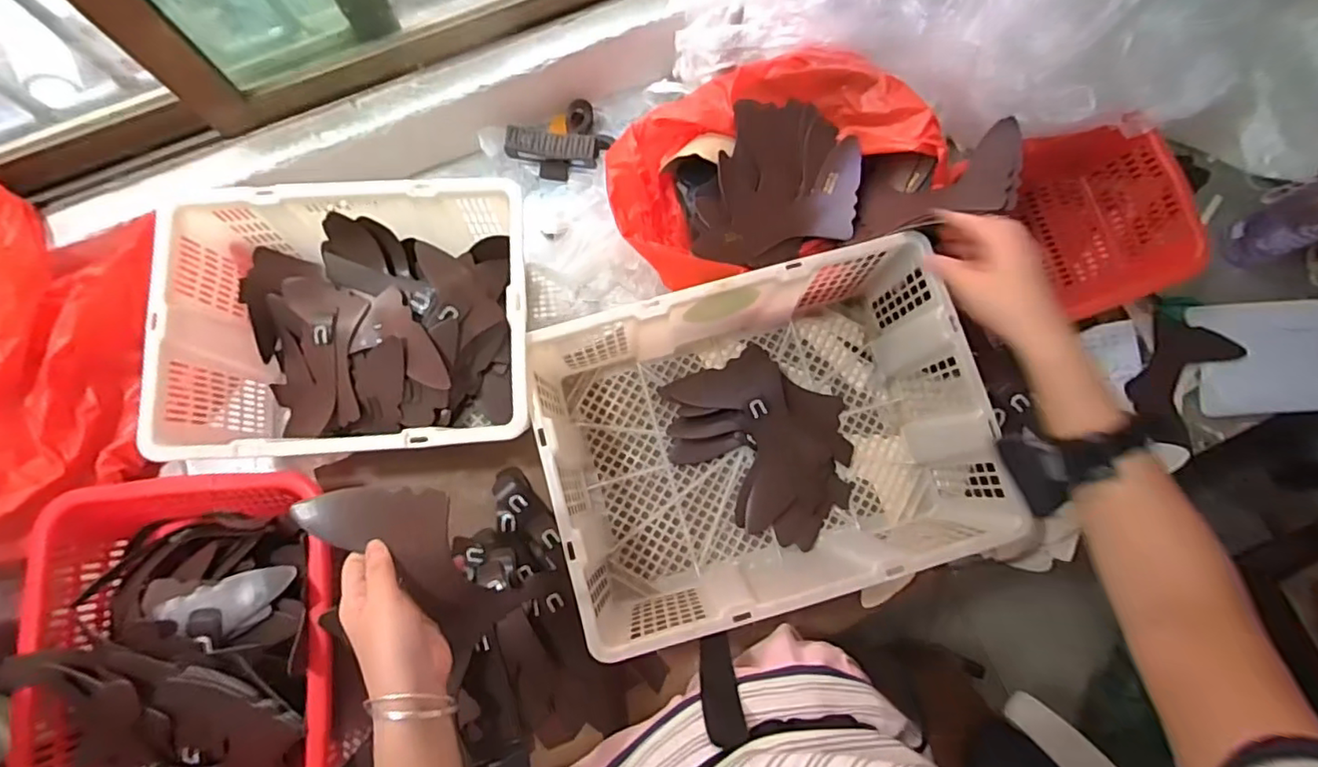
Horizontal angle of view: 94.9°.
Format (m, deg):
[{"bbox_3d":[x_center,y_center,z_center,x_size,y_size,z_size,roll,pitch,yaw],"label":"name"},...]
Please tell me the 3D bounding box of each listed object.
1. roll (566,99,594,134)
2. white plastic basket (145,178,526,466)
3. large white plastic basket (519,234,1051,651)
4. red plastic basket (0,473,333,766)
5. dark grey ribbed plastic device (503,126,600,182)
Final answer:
[{"bbox_3d":[-0.112,-0.381,0.861,0.042,0.042,0.018,-9,36,-5],"label":"roll"},{"bbox_3d":[-0.339,-0.064,0.722,0.382,0.170,0.292,-3,80,-2],"label":"white plastic basket"},{"bbox_3d":[0.123,0.065,0.720,0.482,0.165,0.346,-15,81,-4],"label":"large white plastic basket"},{"bbox_3d":[-0.501,0.304,0.658,0.299,0.118,0.386,-6,80,-3],"label":"red plastic basket"},{"bbox_3d":[-0.145,-0.314,0.833,0.121,0.062,0.039,6,80,0],"label":"dark grey ribbed plastic device"}]

